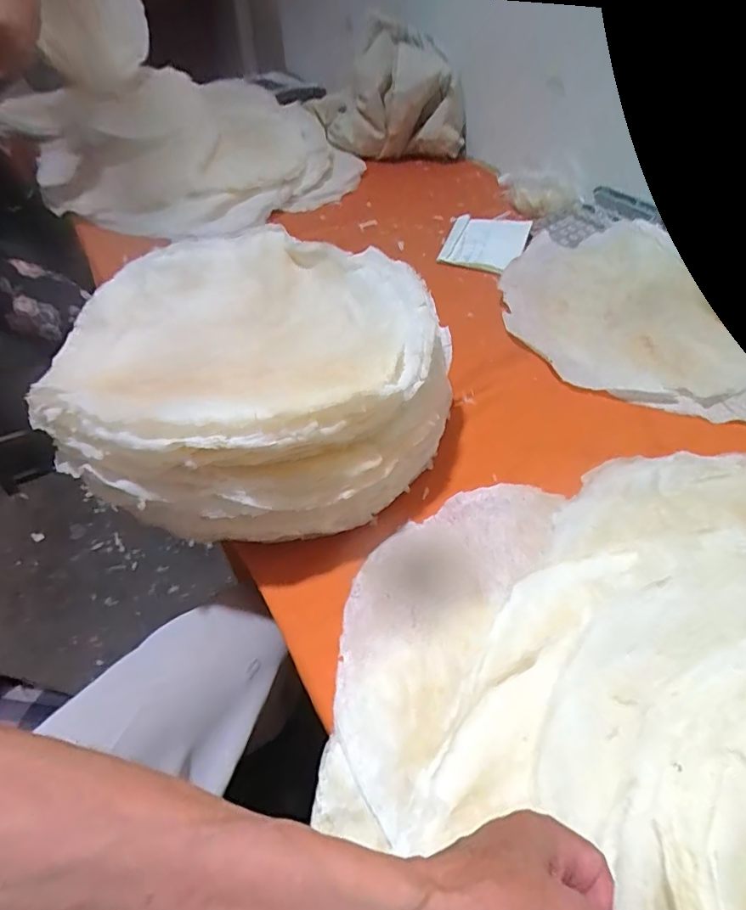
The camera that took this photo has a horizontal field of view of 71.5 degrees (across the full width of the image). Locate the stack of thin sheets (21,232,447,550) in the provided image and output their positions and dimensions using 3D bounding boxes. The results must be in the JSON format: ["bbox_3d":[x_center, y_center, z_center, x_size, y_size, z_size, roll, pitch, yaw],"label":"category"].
[{"bbox_3d":[-0.124,-0.073,0.511,0.350,0.139,0.328,29,51,24],"label":"stack of thin sheets"}]

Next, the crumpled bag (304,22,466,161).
[{"bbox_3d":[0.041,-0.714,1.044,0.310,0.233,0.099,3,45,1],"label":"crumpled bag"}]

